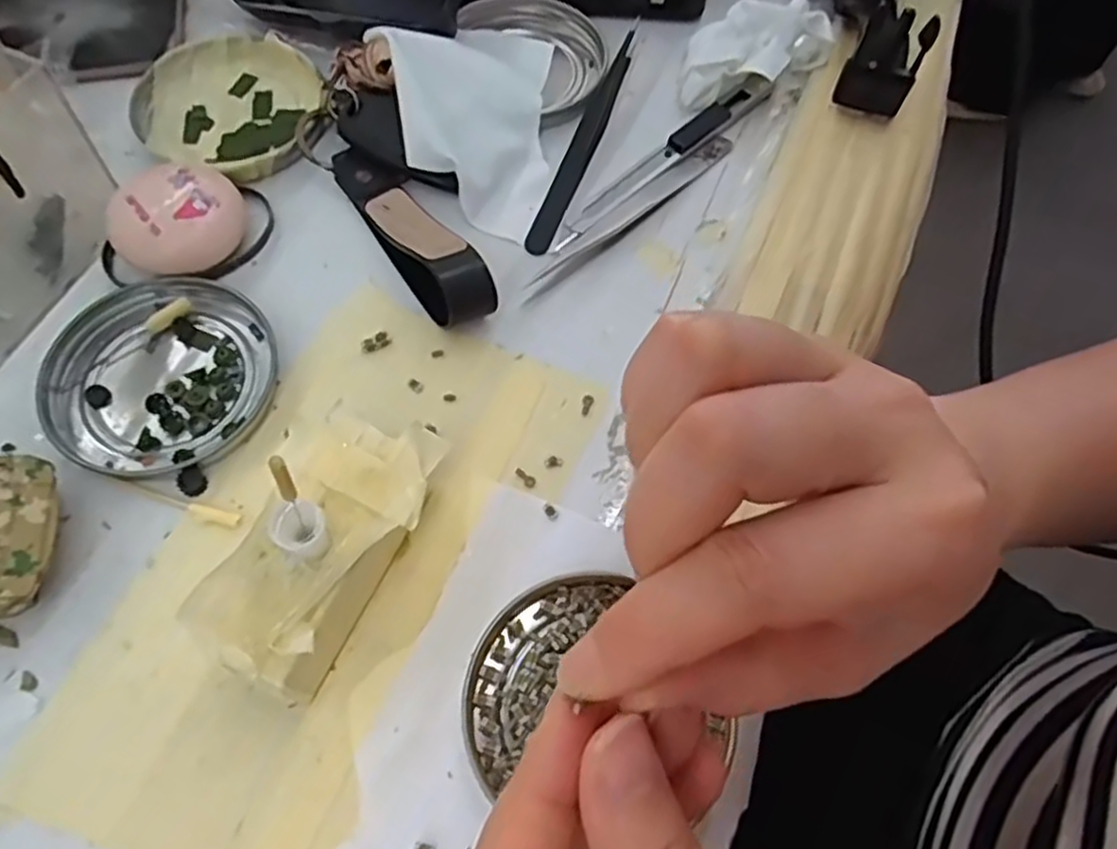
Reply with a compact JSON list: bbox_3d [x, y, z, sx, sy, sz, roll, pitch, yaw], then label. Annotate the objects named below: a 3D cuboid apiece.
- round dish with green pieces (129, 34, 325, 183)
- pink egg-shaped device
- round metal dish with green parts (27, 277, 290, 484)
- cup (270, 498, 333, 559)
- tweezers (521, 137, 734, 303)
[{"bbox_3d":[-0.140,-0.140,0.331,0.077,0.012,0.073,1,64,-2],"label":"round dish with green pieces"},{"bbox_3d":[-0.146,-0.078,0.293,0.054,0.024,0.044,2,64,-1],"label":"pink egg-shaped device"},{"bbox_3d":[-0.144,-0.018,0.274,0.077,0.008,0.076,1,64,-2],"label":"round metal dish with green parts"},{"bbox_3d":[-0.072,0.030,0.214,0.014,0.016,0.013,1,64,-2],"label":"cup"},{"bbox_3d":[0.032,-0.089,0.316,0.010,0.004,0.122,42,70,17],"label":"tweezers"}]

